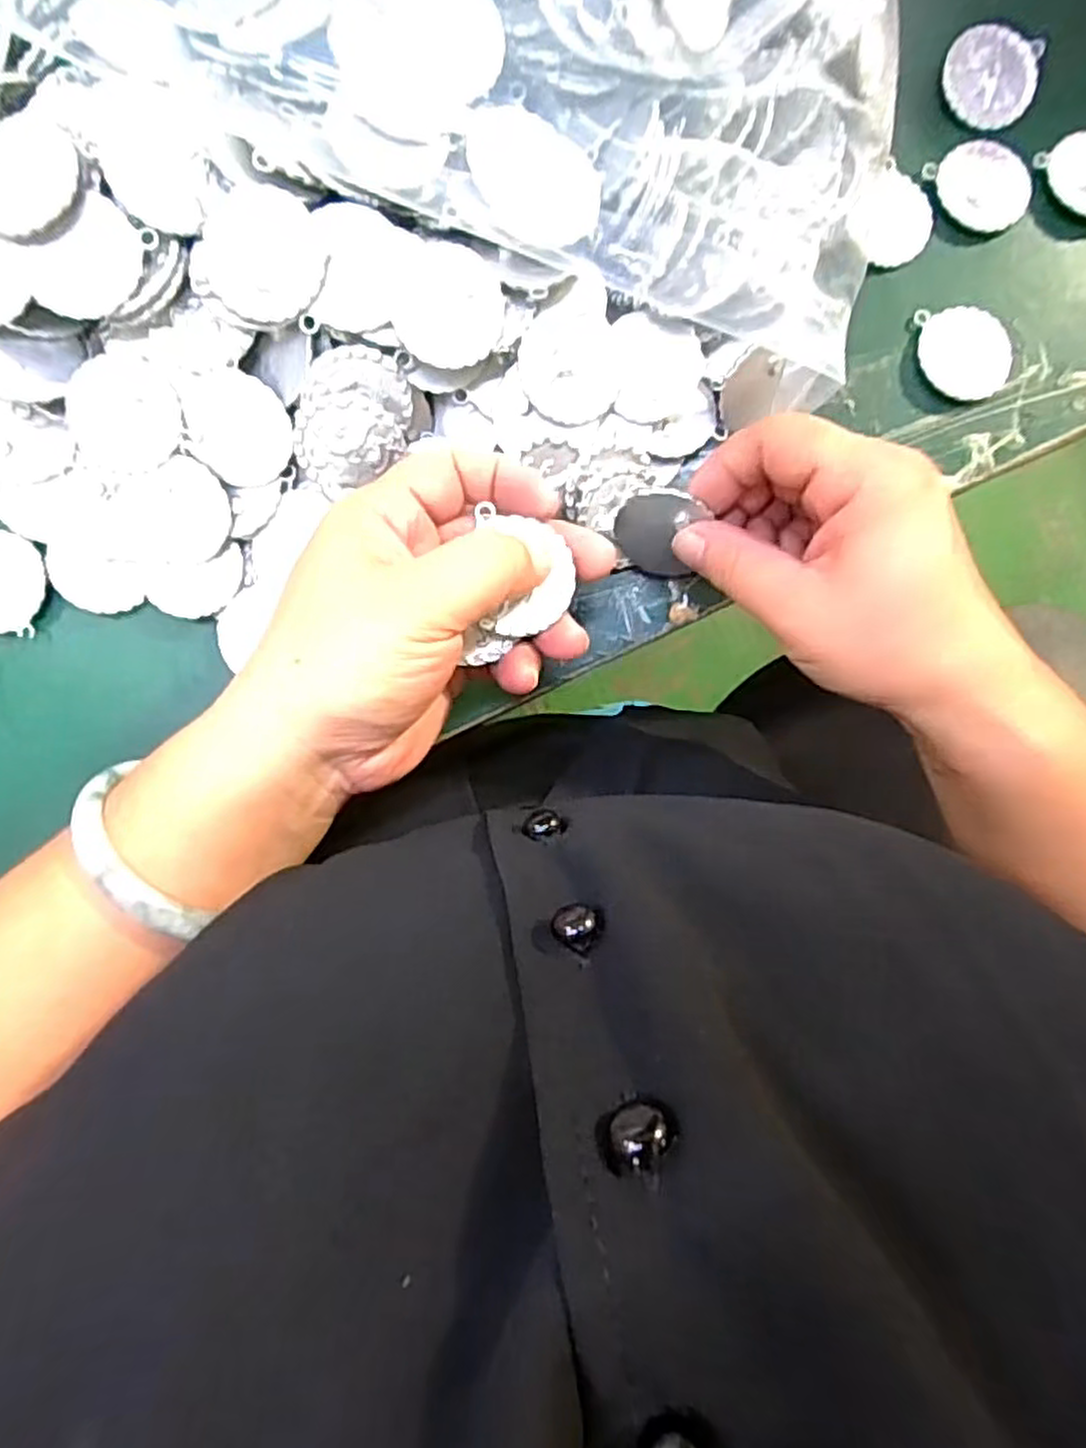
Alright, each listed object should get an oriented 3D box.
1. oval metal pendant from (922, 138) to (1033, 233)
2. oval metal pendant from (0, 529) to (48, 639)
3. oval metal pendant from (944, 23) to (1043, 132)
[{"bbox_3d":[0.176,-0.215,0.302,0.038,0.004,0.037,-22,92,-5],"label":"oval metal pendant"},{"bbox_3d":[-0.204,-0.053,0.283,0.037,0.004,0.037,23,88,-5],"label":"oval metal pendant"},{"bbox_3d":[0.179,-0.258,0.302,0.038,0.006,0.036,7,89,-5],"label":"oval metal pendant"}]

